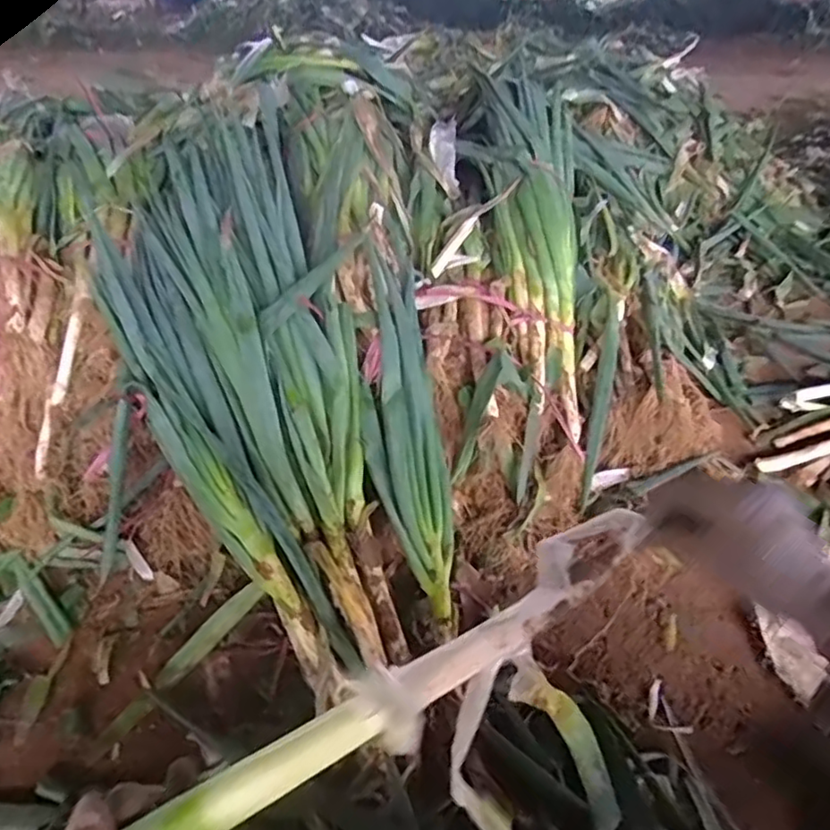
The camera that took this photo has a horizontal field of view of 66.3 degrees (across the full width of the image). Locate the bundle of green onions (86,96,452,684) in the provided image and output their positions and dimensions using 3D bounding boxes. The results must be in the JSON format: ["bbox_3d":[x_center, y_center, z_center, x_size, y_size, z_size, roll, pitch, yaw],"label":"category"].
[{"bbox_3d":[-0.201,-0.089,0.986,0.433,0.138,0.905,-15,68,-23],"label":"bundle of green onions"}]

